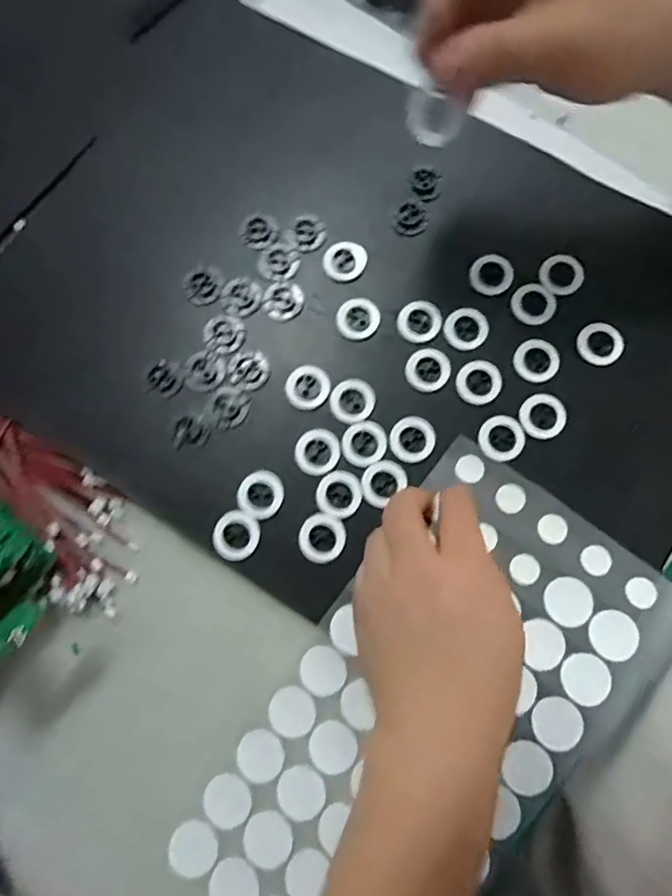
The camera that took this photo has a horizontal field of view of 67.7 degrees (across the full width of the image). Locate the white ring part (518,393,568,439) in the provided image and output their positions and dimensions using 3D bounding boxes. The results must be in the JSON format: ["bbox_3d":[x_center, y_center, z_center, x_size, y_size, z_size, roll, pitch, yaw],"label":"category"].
[{"bbox_3d":[0.133,-0.020,0.321,0.028,0.004,0.029,-1,79,3],"label":"white ring part"}]

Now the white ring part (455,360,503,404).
[{"bbox_3d":[0.094,-0.044,0.326,0.028,0.004,0.029,26,81,8],"label":"white ring part"}]

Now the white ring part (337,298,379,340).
[{"bbox_3d":[0.015,-0.088,0.338,0.028,0.004,0.029,-1,79,3],"label":"white ring part"}]

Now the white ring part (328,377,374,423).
[{"bbox_3d":[0.011,-0.031,0.327,0.028,0.004,0.030,-1,79,3],"label":"white ring part"}]

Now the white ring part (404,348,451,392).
[{"bbox_3d":[0.061,-0.053,0.329,0.028,0.004,0.029,26,81,8],"label":"white ring part"}]

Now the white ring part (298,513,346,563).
[{"bbox_3d":[-0.009,0.056,0.311,0.028,0.004,0.029,-1,79,3],"label":"white ring part"}]

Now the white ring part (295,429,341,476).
[{"bbox_3d":[-0.012,0.002,0.321,0.028,0.004,0.029,-1,79,3],"label":"white ring part"}]

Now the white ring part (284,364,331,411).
[{"bbox_3d":[-0.019,-0.040,0.329,0.028,0.004,0.030,-1,79,3],"label":"white ring part"}]

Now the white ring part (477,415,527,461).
[{"bbox_3d":[0.106,-0.007,0.320,0.028,0.004,0.029,-1,79,3],"label":"white ring part"}]

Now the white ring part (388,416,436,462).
[{"bbox_3d":[0.049,-0.006,0.322,0.028,0.004,0.030,-1,79,3],"label":"white ring part"}]

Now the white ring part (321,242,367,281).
[{"bbox_3d":[0.006,-0.130,0.347,0.028,0.006,0.028,-1,79,3],"label":"white ring part"}]

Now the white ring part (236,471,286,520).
[{"bbox_3d":[-0.048,0.029,0.320,0.029,0.004,0.030,25,81,8],"label":"white ring part"}]

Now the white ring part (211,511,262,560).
[{"bbox_3d":[-0.063,0.056,0.318,0.029,0.010,0.030,-1,79,3],"label":"white ring part"}]

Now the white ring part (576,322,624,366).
[{"bbox_3d":[0.174,-0.069,0.331,0.026,0.006,0.029,-42,80,-5],"label":"white ring part"}]

